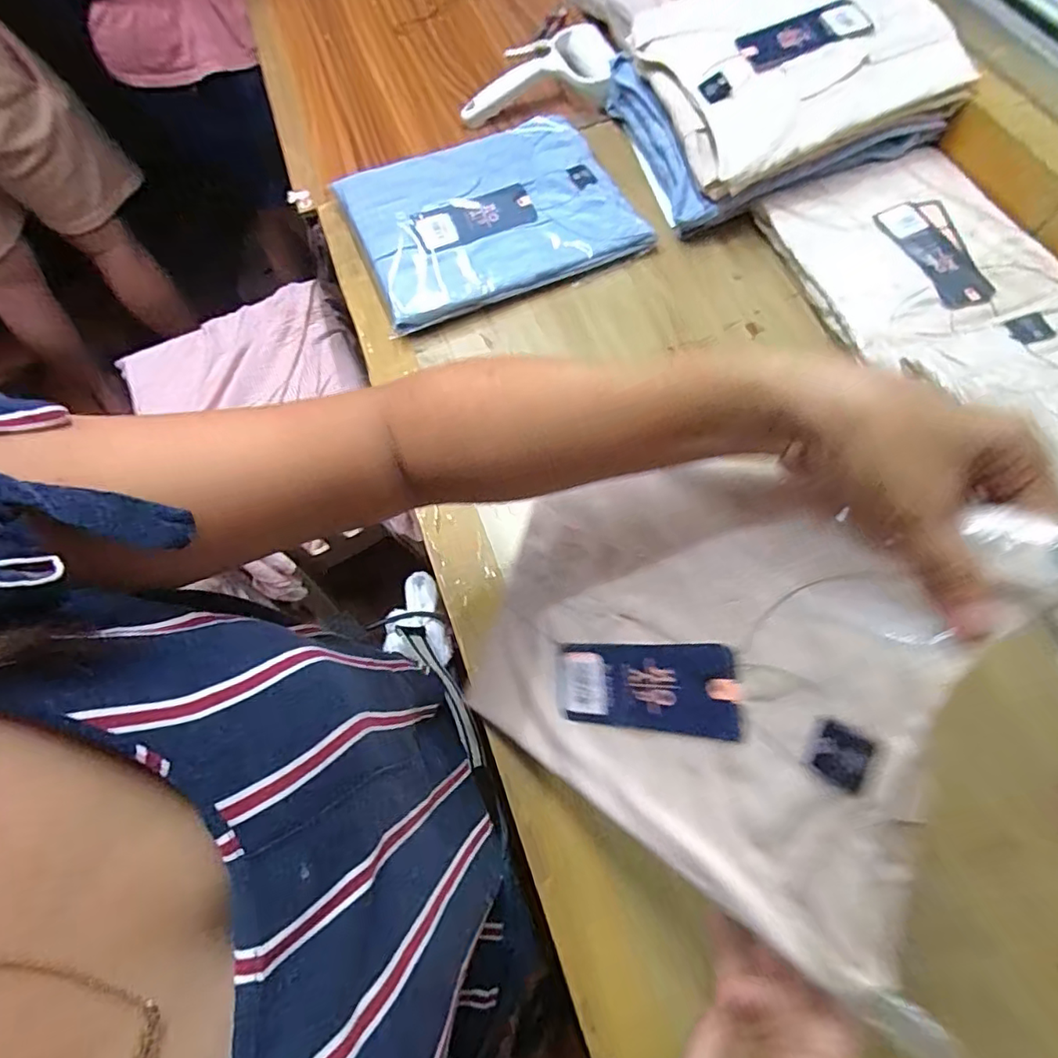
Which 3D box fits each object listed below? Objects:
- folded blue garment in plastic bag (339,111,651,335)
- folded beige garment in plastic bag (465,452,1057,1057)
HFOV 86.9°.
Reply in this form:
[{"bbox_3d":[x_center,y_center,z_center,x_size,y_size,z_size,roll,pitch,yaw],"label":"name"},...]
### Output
[{"bbox_3d":[-0.042,-0.318,0.559,0.258,0.029,0.199,-23,67,-7],"label":"folded blue garment in plastic bag"},{"bbox_3d":[0.079,0.079,0.301,0.275,0.032,0.219,19,103,49],"label":"folded beige garment in plastic bag"}]

